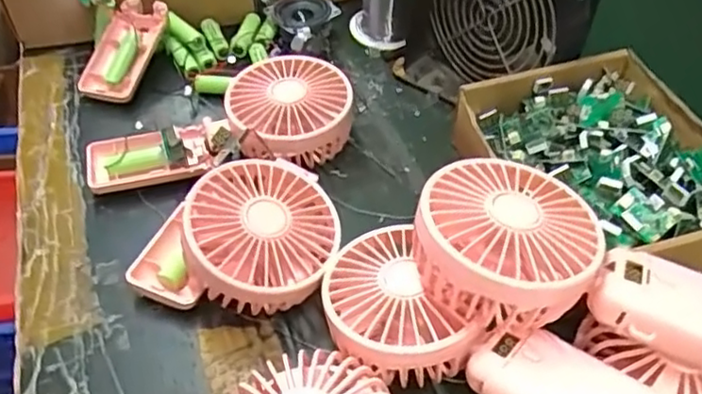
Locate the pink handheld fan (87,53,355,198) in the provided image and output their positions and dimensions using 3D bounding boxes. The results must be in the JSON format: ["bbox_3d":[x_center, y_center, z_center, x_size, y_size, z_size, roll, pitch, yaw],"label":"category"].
[{"bbox_3d":[-0.089,-0.043,0.448,0.181,0.049,0.084,-22,51,-18],"label":"pink handheld fan"}]

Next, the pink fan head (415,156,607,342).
[{"bbox_3d":[0.075,0.024,0.320,0.086,0.052,0.086,2,47,1],"label":"pink fan head"}]

